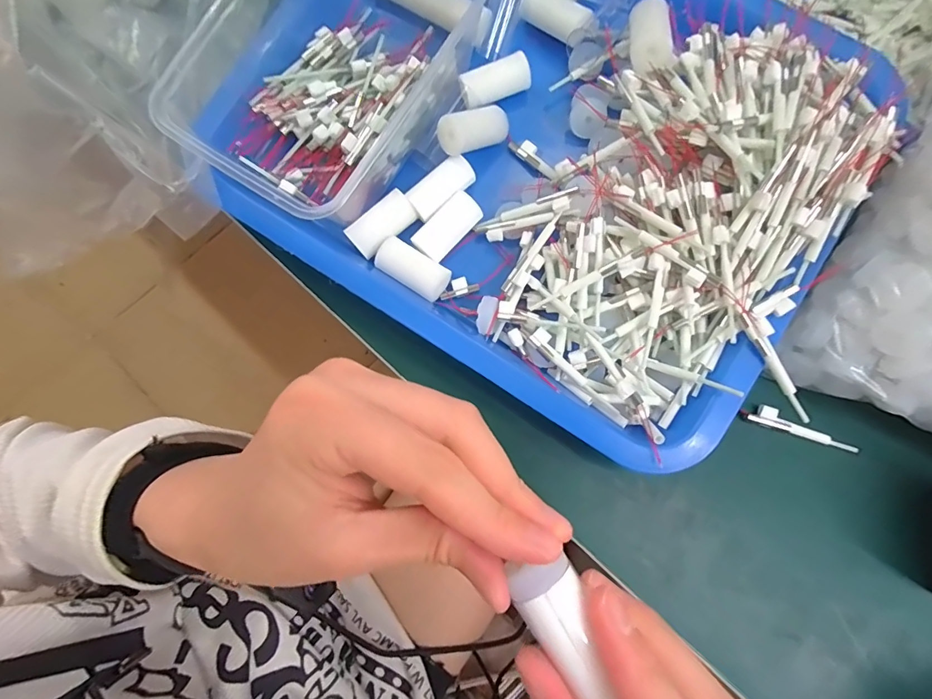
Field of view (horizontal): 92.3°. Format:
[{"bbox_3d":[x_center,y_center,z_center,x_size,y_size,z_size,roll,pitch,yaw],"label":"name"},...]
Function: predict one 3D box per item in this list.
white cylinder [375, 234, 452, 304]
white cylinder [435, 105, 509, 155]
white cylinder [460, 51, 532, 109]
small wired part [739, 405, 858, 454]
[{"bbox_3d":[-0.030,-0.046,0.255,0.041,0.015,0.019,31,79,7],"label":"white cylinder"},{"bbox_3d":[0.005,-0.126,0.255,0.045,0.017,0.017,-25,77,-24],"label":"white cylinder"},{"bbox_3d":[0.018,-0.159,0.269,0.042,0.019,0.015,-21,77,-5],"label":"white cylinder"},{"bbox_3d":[0.182,0.042,0.243,0.060,0.004,0.011,18,77,4],"label":"small wired part"}]

